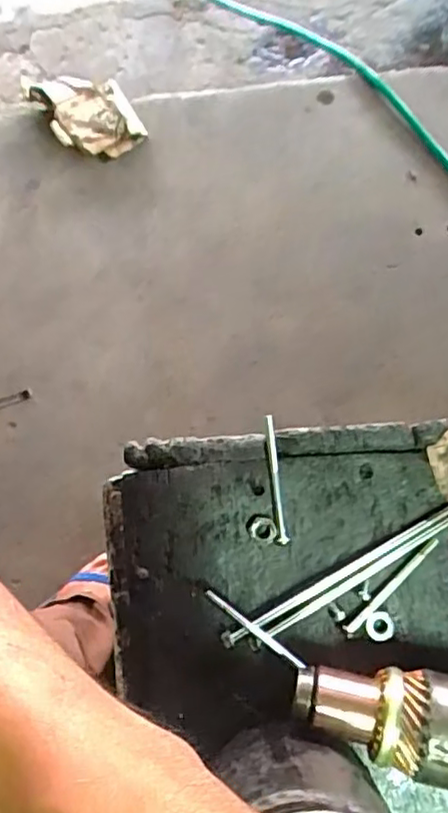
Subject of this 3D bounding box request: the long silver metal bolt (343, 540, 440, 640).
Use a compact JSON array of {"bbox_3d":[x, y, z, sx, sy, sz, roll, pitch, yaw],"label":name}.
[{"bbox_3d":[0.104,0.113,0.392,0.007,0.006,0.080,44,82,7],"label":"long silver metal bolt"}]

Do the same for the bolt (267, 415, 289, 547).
[{"bbox_3d":[0.034,0.047,0.401,0.008,0.012,0.081,-5,79,0],"label":"bolt"}]

